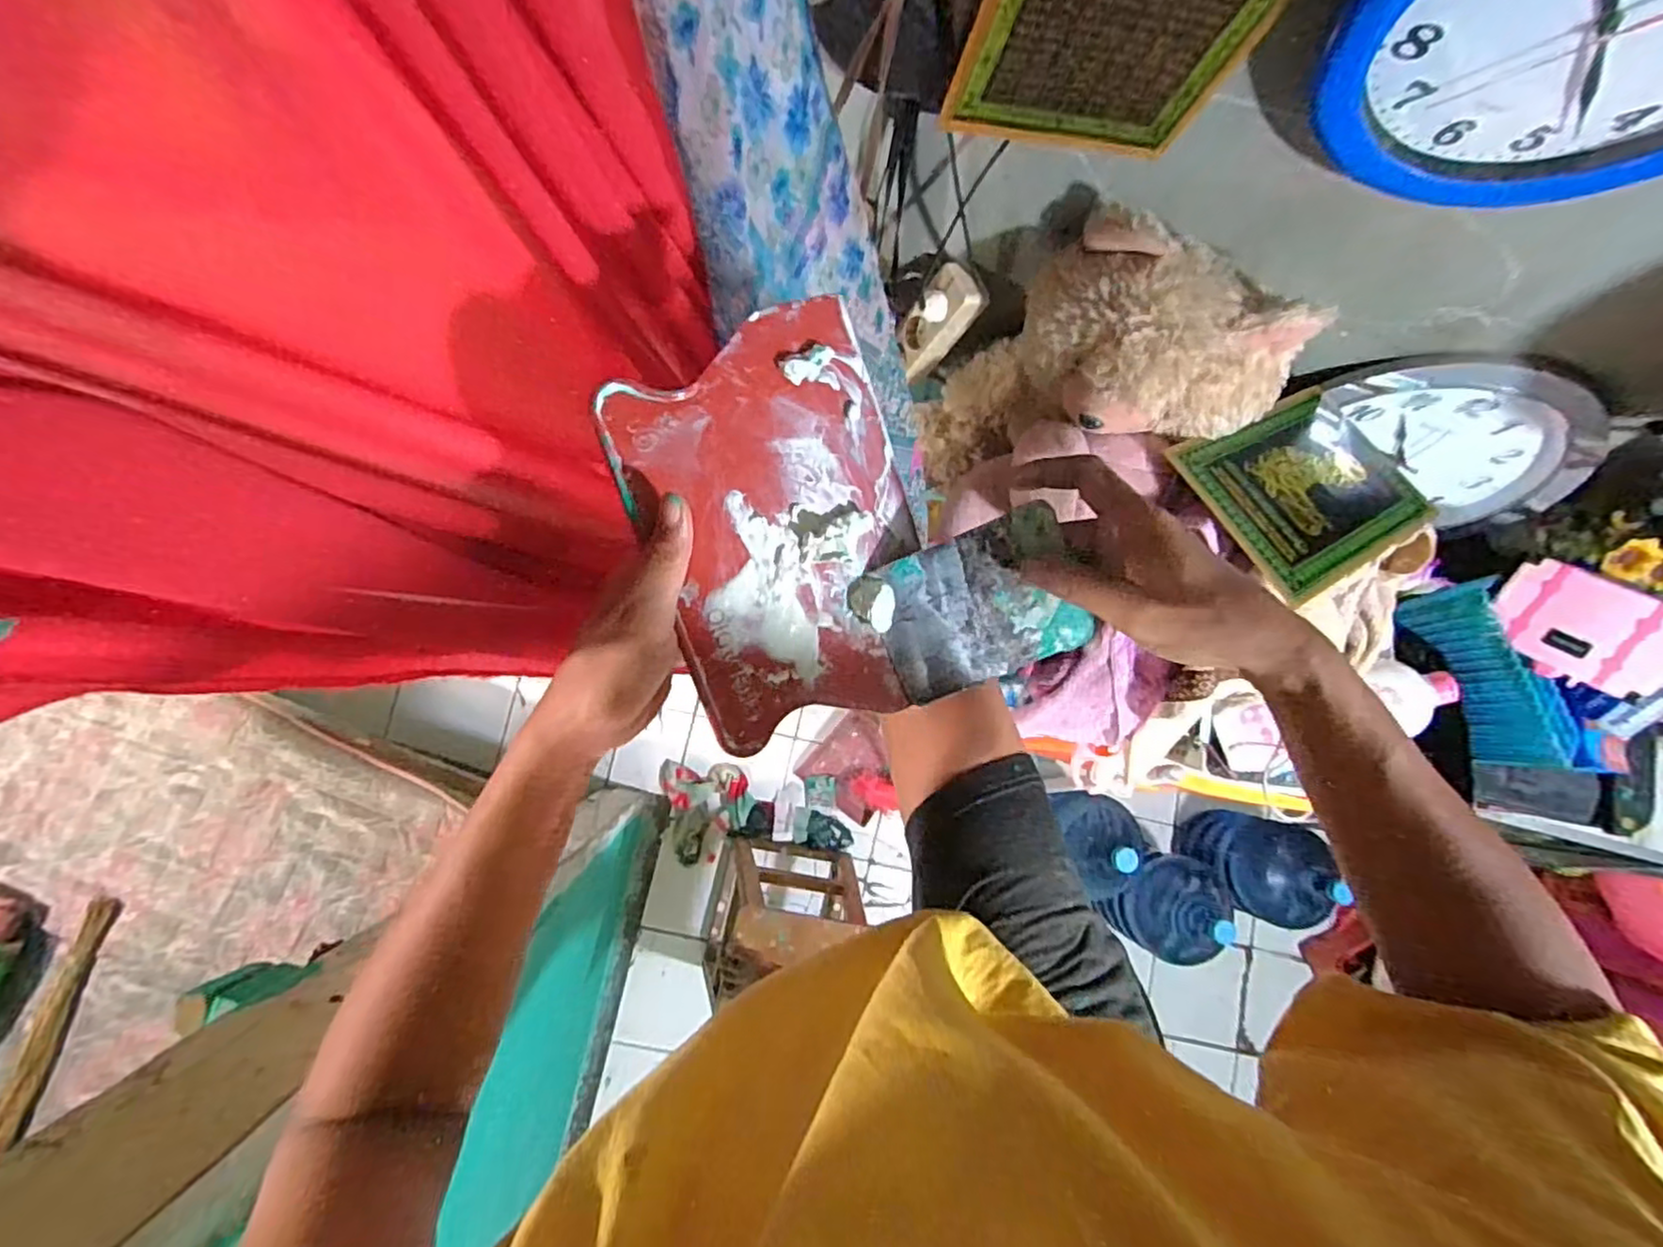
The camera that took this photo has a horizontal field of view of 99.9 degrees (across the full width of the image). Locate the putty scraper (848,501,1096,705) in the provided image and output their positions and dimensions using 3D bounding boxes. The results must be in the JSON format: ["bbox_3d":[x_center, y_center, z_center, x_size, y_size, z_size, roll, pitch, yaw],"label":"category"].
[{"bbox_3d":[0.074,-0.007,0.364,0.107,0.011,0.078,-23,100,3],"label":"putty scraper"}]

